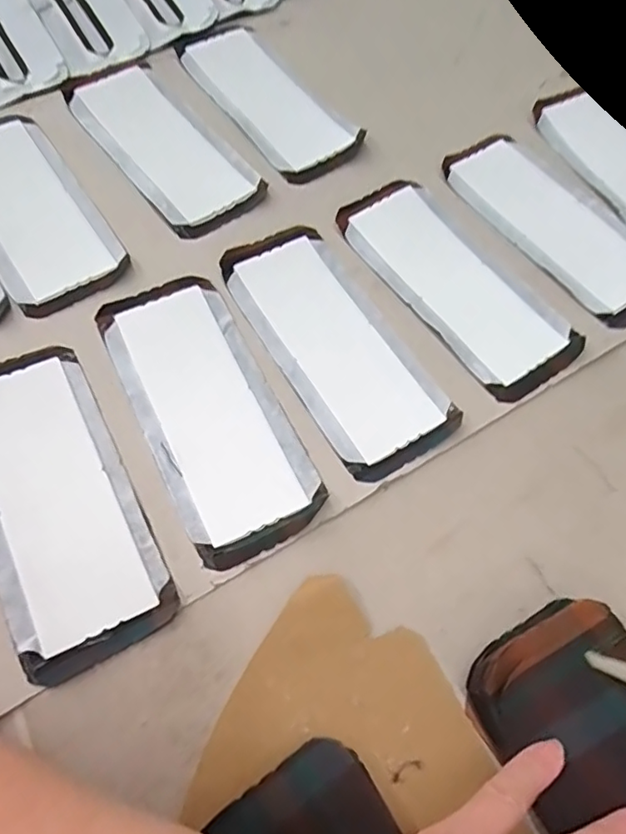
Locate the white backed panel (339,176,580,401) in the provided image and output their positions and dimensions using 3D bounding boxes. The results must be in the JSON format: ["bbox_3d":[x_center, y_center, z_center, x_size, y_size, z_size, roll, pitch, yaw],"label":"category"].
[{"bbox_3d":[0.087,-0.085,0.362,0.068,0.004,0.165,-31,69,-17],"label":"white backed panel"}]

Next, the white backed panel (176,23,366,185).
[{"bbox_3d":[-0.037,-0.239,0.428,0.068,0.007,0.170,-32,70,-17],"label":"white backed panel"}]

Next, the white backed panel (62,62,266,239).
[{"bbox_3d":[-0.106,-0.190,0.398,0.070,0.005,0.171,-34,70,-18],"label":"white backed panel"}]

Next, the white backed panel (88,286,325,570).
[{"bbox_3d":[-0.057,-0.005,0.313,0.070,0.005,0.163,-24,67,-14],"label":"white backed panel"}]

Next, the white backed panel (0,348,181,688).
[{"bbox_3d":[-0.129,0.038,0.287,0.069,0.005,0.166,-25,67,-14],"label":"white backed panel"}]

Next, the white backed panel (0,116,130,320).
[{"bbox_3d":[-0.184,-0.137,0.372,0.070,0.007,0.180,-31,69,-17],"label":"white backed panel"}]

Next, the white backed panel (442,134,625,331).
[{"bbox_3d":[0.160,-0.129,0.386,0.073,0.005,0.165,-33,70,-18],"label":"white backed panel"}]

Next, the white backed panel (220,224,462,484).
[{"bbox_3d":[0.012,-0.045,0.337,0.070,0.006,0.165,-28,68,-16],"label":"white backed panel"}]

